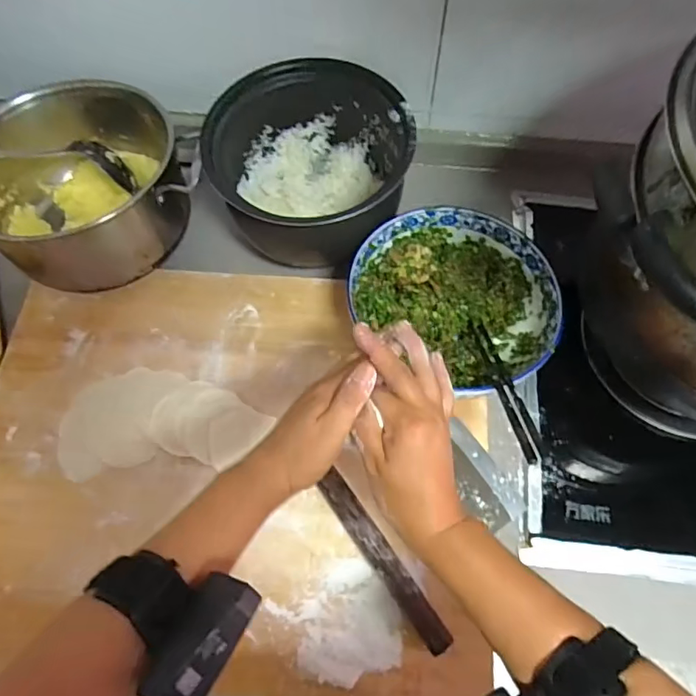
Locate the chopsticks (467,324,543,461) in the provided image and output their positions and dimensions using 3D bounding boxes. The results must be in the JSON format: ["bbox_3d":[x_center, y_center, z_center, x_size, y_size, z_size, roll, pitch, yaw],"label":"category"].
[{"bbox_3d":[0.151,0.038,0.495,0.018,0.021,0.206,-2,33,0],"label":"chopsticks"}]

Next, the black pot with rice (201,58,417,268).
[{"bbox_3d":[-0.049,-0.222,0.617,0.220,0.139,0.216,0,68,1],"label":"black pot with rice"}]

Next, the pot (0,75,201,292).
[{"bbox_3d":[-0.322,-0.197,0.614,0.242,0.136,0.238,0,68,1],"label":"pot"}]

